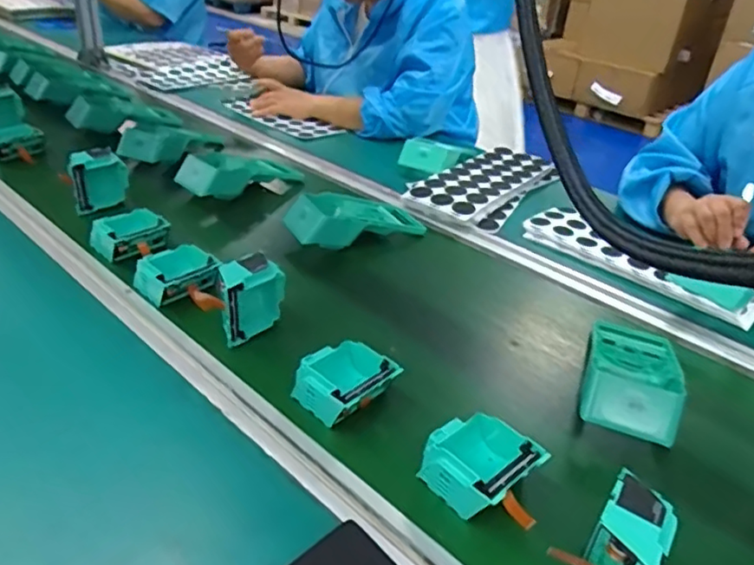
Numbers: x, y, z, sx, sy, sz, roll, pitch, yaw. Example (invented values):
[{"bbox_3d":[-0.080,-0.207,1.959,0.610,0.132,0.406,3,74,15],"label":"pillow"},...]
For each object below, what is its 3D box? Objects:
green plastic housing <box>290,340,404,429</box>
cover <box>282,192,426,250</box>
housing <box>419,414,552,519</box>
[{"bbox_3d":[-0.032,0.092,0.552,0.079,0.042,0.074,26,36,32],"label":"green plastic housing"},{"bbox_3d":[-0.026,-0.088,0.837,0.192,0.051,0.099,-16,36,-31],"label":"cover"},{"bbox_3d":[0.085,0.144,0.488,0.099,0.042,0.080,-24,41,-38],"label":"housing"}]

